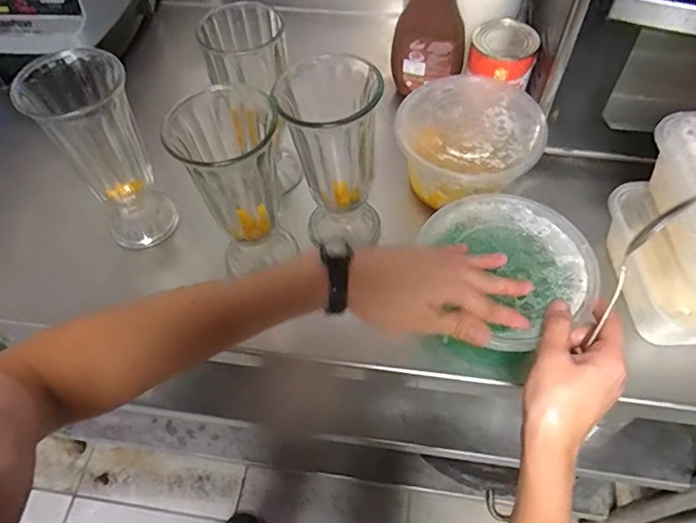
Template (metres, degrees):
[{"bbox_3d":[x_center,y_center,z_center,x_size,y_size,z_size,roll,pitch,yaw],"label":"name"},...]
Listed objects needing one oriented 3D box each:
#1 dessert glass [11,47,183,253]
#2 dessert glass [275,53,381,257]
[{"bbox_3d":[-0.230,-0.103,0.500,0.082,0.179,0.098,-33,63,-17],"label":"dessert glass"},{"bbox_3d":[-0.013,-0.089,0.479,0.082,0.177,0.076,-6,58,-2],"label":"dessert glass"}]

